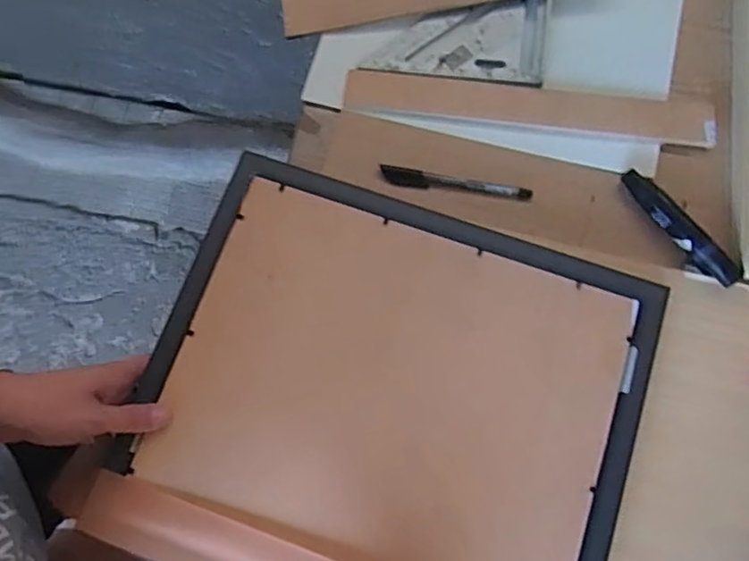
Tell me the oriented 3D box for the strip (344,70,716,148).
[{"bbox_3d":[0.147,-0.169,0.577,0.348,0.008,0.046,8,74,3],"label":"strip"}]

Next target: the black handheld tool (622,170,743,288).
[{"bbox_3d":[0.273,-0.048,0.532,0.022,0.021,0.130,-32,76,-9],"label":"black handheld tool"}]

